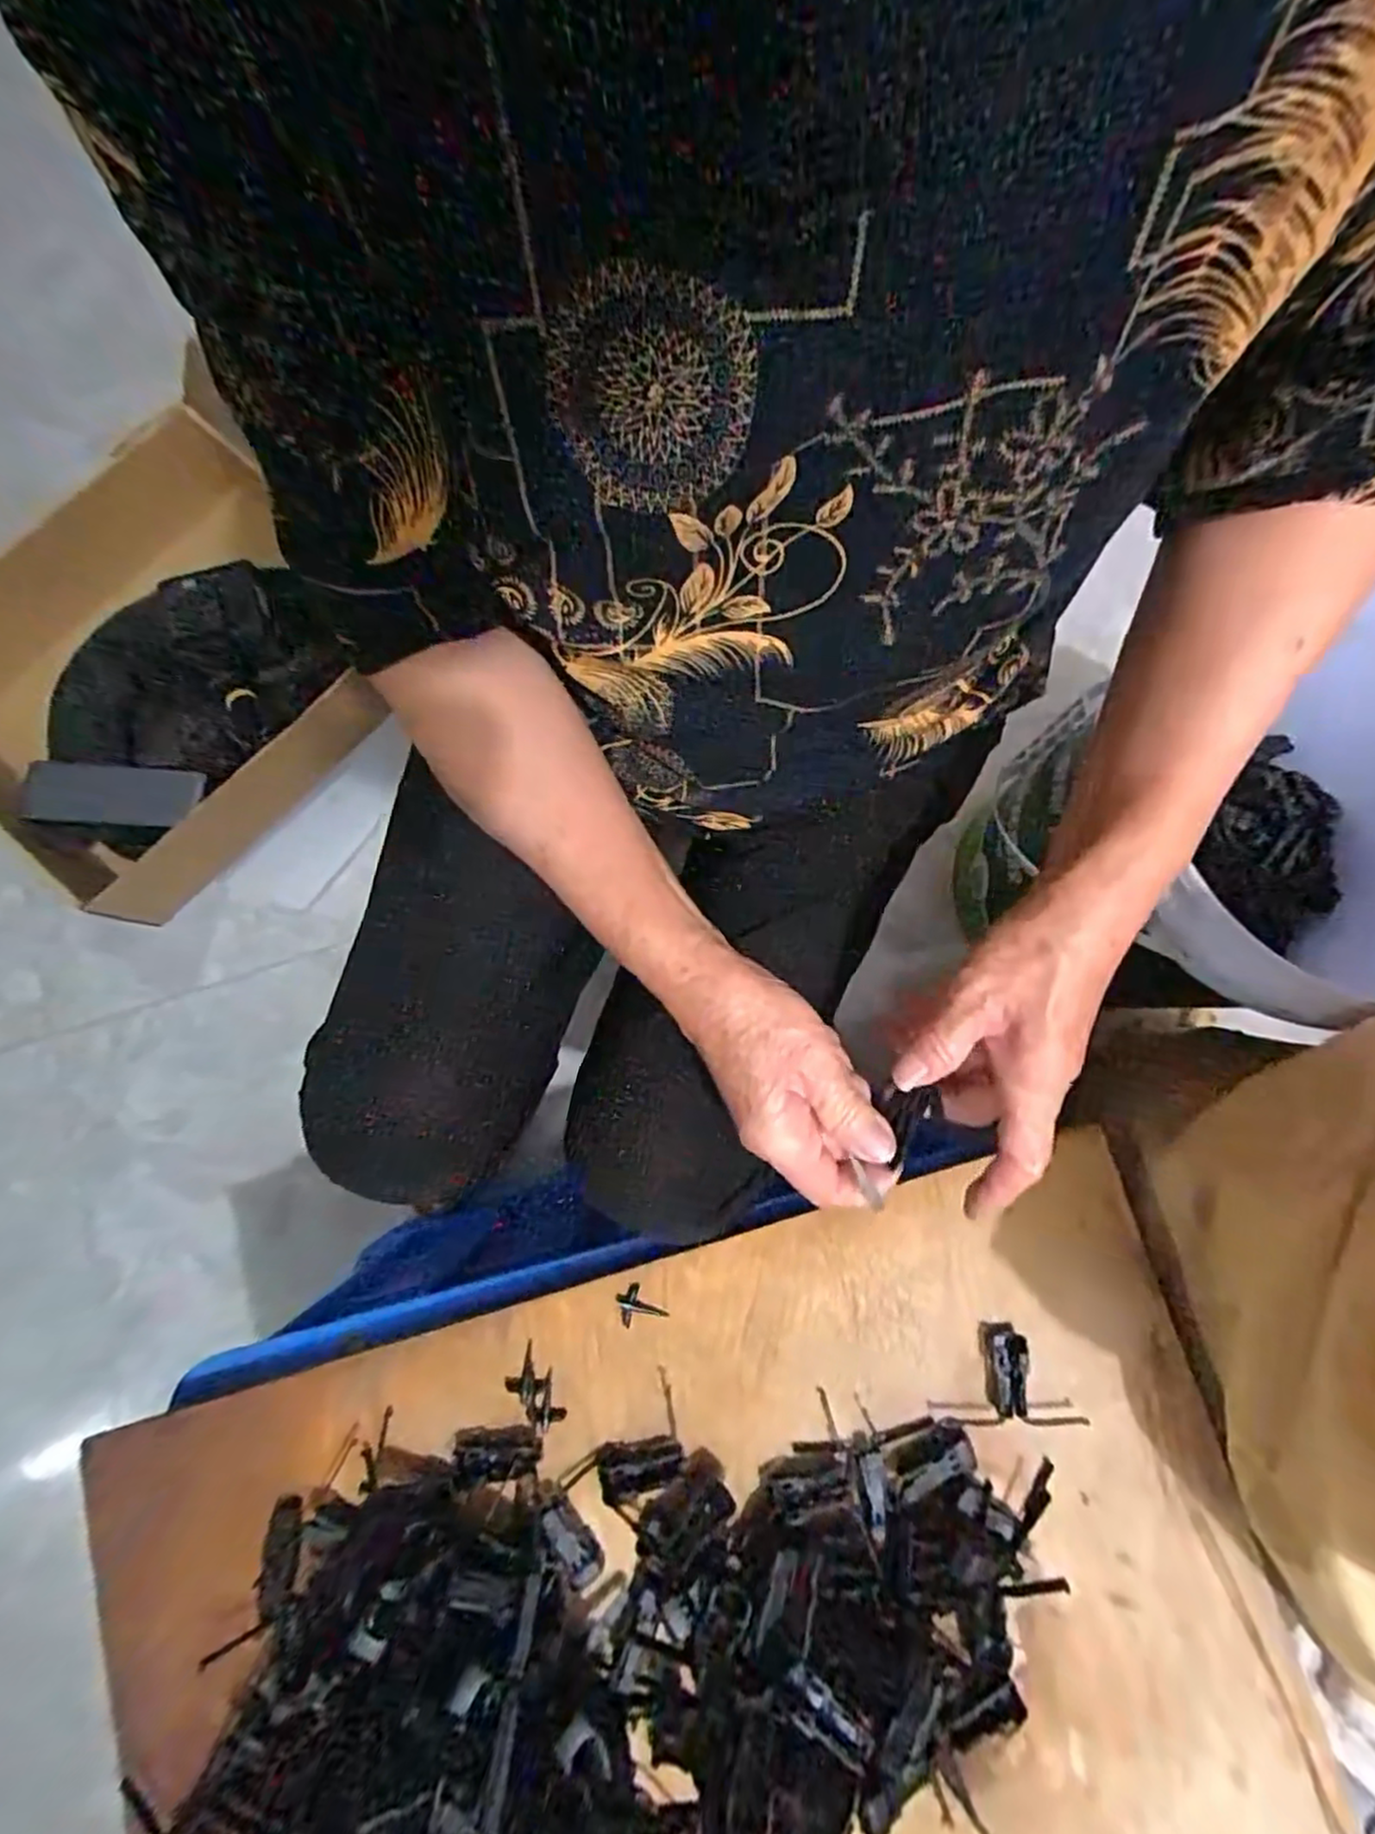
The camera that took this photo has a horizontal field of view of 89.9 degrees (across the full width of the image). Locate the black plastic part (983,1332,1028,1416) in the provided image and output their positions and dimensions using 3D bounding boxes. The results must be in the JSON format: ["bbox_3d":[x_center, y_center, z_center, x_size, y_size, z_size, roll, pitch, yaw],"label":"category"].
[{"bbox_3d":[0.192,0.276,0.417,0.022,0.012,0.044,9,81,1],"label":"black plastic part"}]

